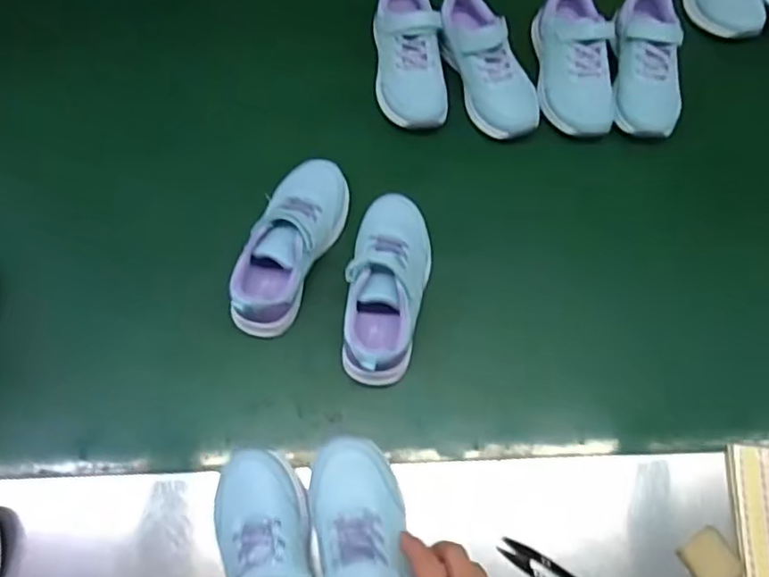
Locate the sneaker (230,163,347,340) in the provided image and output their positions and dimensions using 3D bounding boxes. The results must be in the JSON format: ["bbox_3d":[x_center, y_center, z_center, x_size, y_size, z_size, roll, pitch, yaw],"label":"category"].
[{"bbox_3d":[-0.099,-0.051,0.655,0.073,0.084,0.195,19,69,6],"label":"sneaker"}]

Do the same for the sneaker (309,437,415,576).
[{"bbox_3d":[-0.015,0.229,0.509,0.075,0.069,0.204,-8,70,-5],"label":"sneaker"}]

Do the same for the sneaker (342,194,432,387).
[{"bbox_3d":[0.003,-0.005,0.638,0.076,0.087,0.196,11,69,3],"label":"sneaker"}]

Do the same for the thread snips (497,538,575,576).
[{"bbox_3d":[0.152,0.258,0.556,0.100,0.016,0.020,31,71,10],"label":"thread snips"}]

